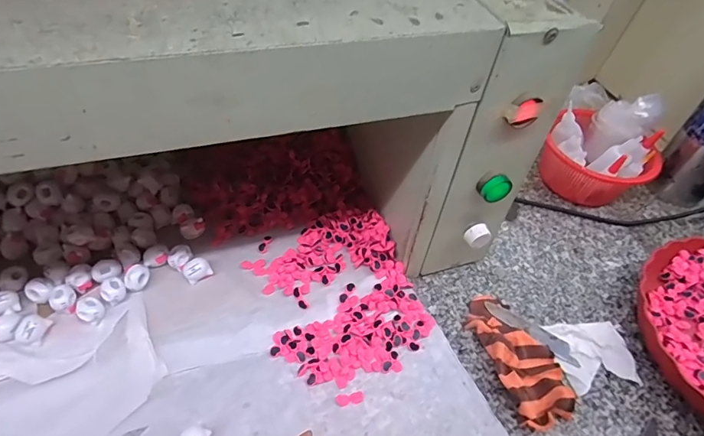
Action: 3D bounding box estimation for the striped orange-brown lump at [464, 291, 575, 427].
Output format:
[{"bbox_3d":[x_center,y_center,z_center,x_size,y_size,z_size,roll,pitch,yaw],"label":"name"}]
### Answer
[{"bbox_3d":[0.166,0.131,0.434,0.067,0.024,0.136,-12,51,-17],"label":"striped orange-brown lump"}]

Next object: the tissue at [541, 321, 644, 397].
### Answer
[{"bbox_3d":[0.247,0.139,0.448,0.083,0.007,0.070,-1,49,-8],"label":"tissue"}]

